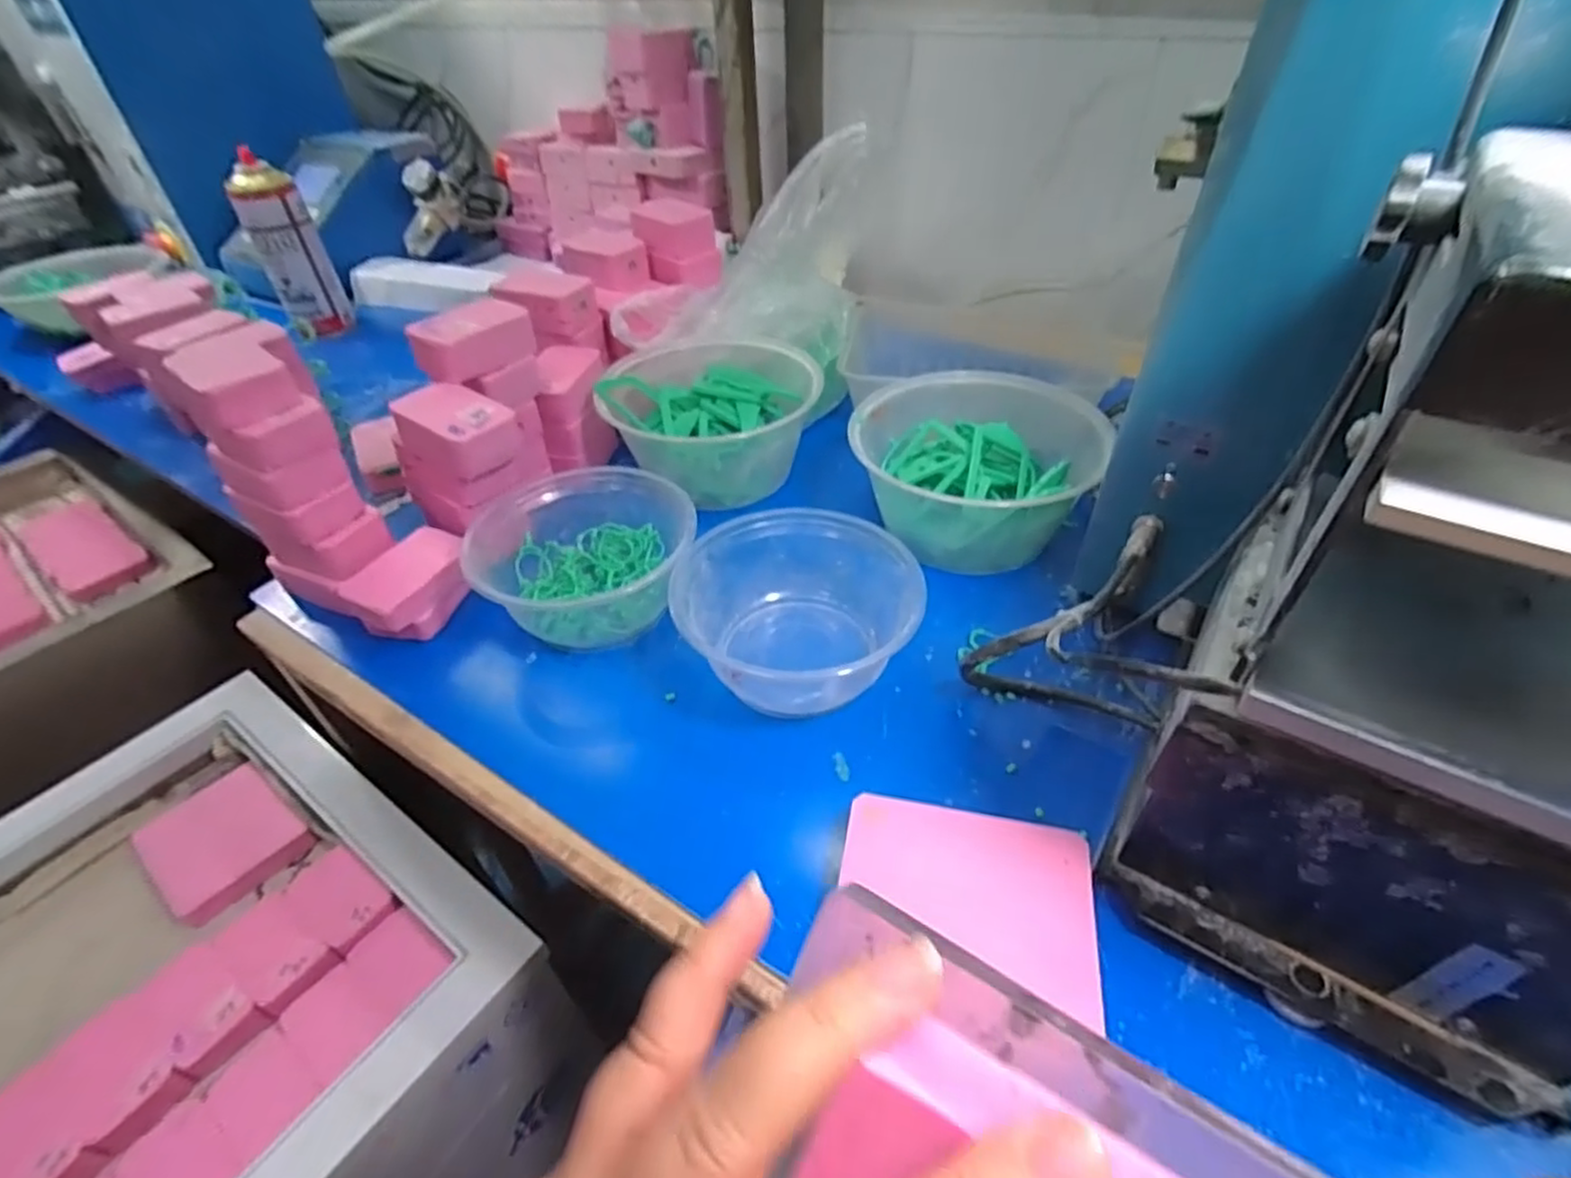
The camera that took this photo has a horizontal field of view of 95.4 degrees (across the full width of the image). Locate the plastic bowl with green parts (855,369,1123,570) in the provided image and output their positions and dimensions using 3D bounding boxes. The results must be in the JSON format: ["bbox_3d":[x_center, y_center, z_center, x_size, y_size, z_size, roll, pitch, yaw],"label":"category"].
[{"bbox_3d":[0.123,-0.083,0.491,0.153,0.077,0.149,-2,42,1],"label":"plastic bowl with green parts"}]

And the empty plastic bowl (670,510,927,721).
[{"bbox_3d":[0.008,0.016,0.413,0.135,0.065,0.120,9,43,13],"label":"empty plastic bowl"}]

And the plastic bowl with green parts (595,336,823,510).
[{"bbox_3d":[-0.057,-0.140,0.565,0.157,0.076,0.156,-2,42,1],"label":"plastic bowl with green parts"}]

